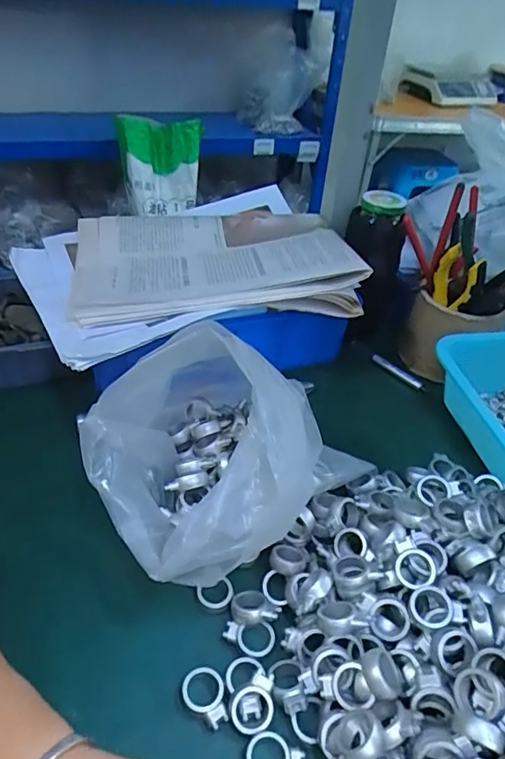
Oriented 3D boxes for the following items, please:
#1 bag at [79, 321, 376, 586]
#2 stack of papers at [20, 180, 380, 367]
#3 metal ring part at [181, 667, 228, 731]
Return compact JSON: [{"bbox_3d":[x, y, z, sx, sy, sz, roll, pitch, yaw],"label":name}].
[{"bbox_3d":[-0.021,0.051,0.384,0.144,0.152,0.174,30,44,27],"label":"bag"},{"bbox_3d":[-0.074,-0.126,0.554,0.329,0.062,0.257,-10,41,-19],"label":"stack of papers"},{"bbox_3d":[-0.029,0.197,0.320,0.025,0.009,0.033,-7,40,-16],"label":"metal ring part"}]

